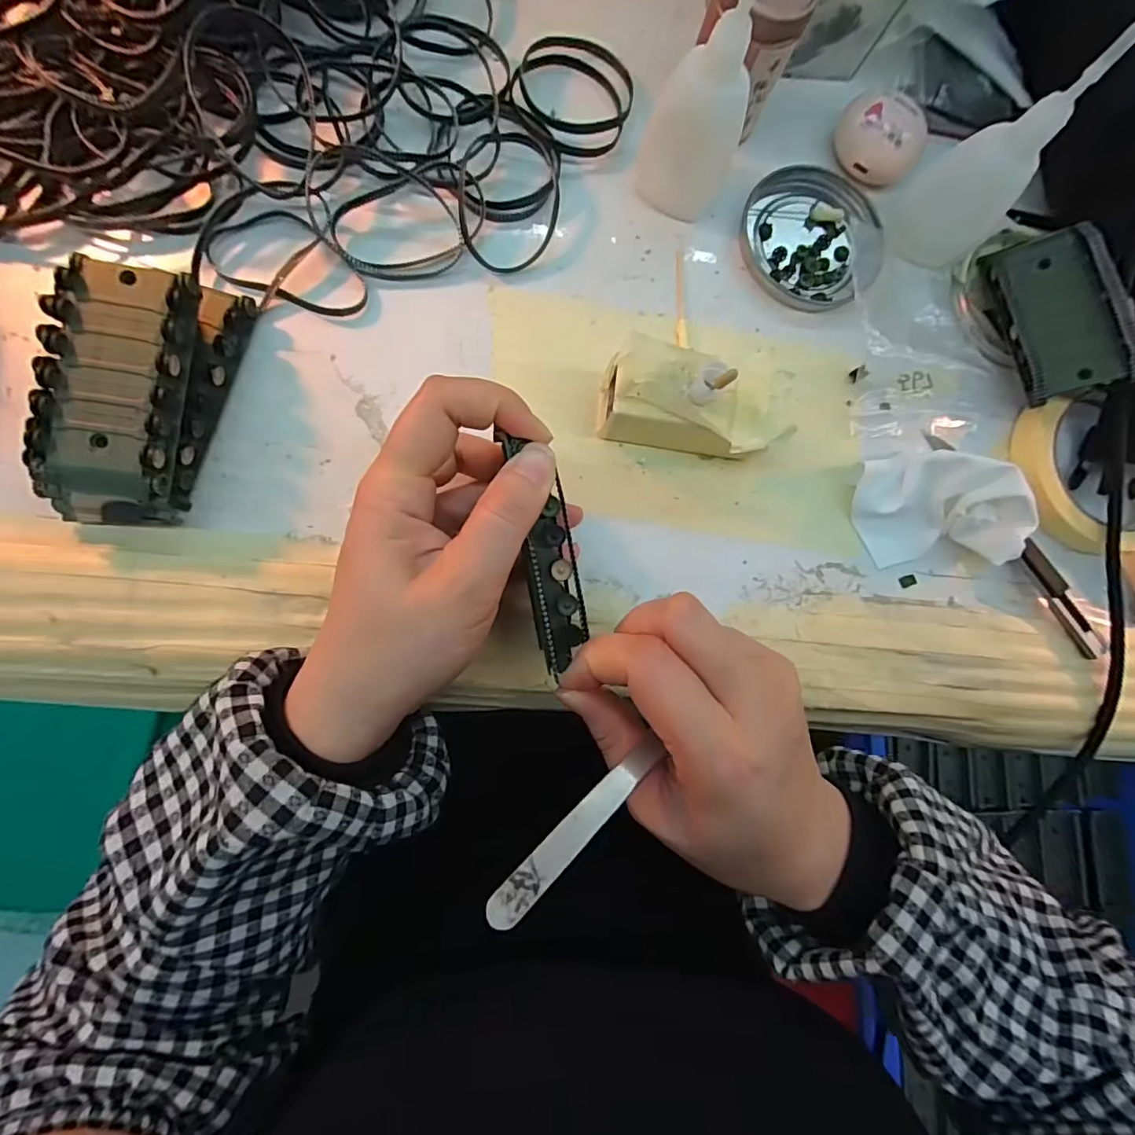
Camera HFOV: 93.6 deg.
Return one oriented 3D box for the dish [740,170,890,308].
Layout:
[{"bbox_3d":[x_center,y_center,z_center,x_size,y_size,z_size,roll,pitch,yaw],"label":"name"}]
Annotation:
[{"bbox_3d":[0.132,-0.179,0.288,0.077,0.009,0.073,1,82,-8],"label":"dish"}]

